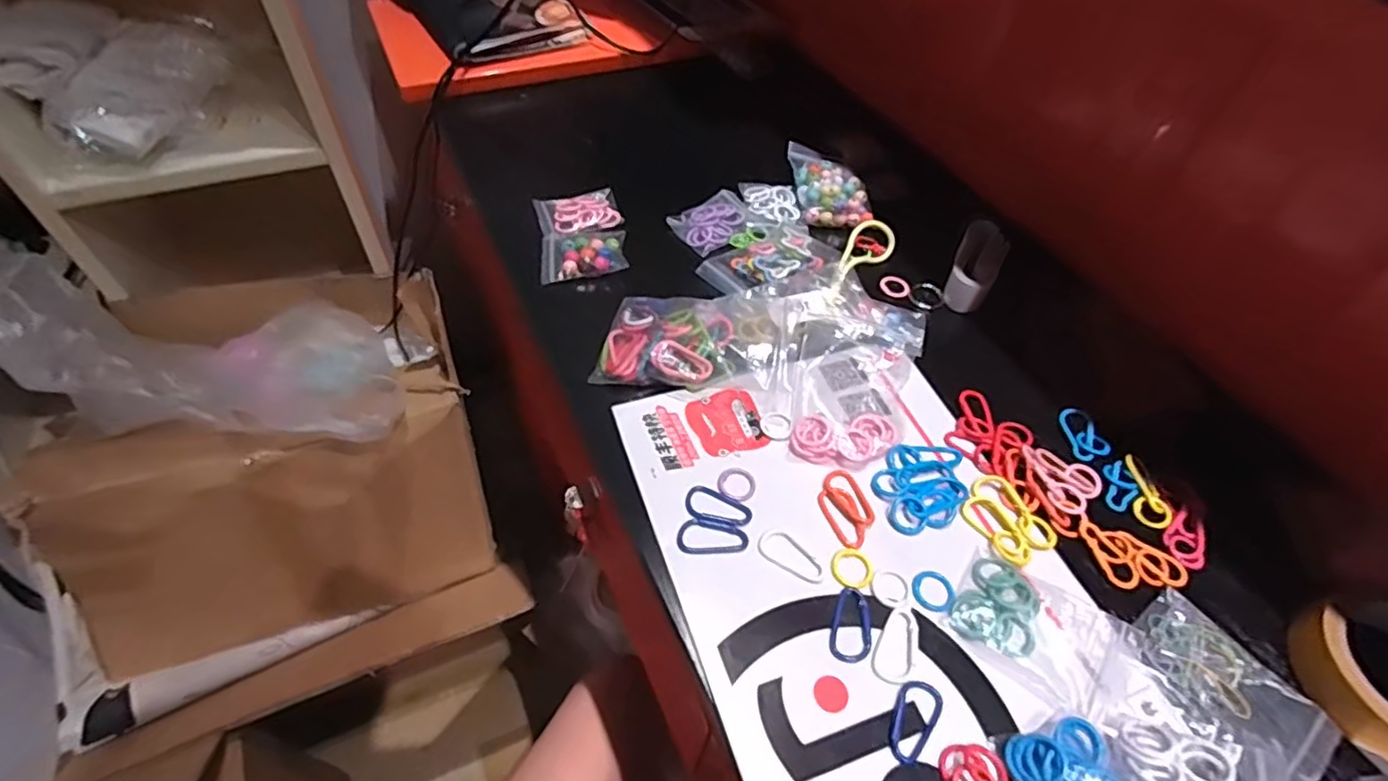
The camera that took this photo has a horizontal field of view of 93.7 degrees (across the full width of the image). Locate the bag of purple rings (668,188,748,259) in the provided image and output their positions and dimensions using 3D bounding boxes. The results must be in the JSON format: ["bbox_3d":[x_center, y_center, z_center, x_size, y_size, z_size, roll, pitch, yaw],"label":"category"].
[{"bbox_3d":[0.019,-0.160,0.615,0.077,0.007,0.055,-33,60,-25],"label":"bag of purple rings"}]

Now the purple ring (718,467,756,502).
[{"bbox_3d":[0.030,0.063,0.442,0.026,0.004,0.026,1,52,-2],"label":"purple ring"}]

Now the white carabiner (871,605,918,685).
[{"bbox_3d":[0.121,0.148,0.380,0.023,0.004,0.047,29,56,19],"label":"white carabiner"}]

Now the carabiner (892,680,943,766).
[{"bbox_3d":[0.120,0.180,0.354,0.023,0.004,0.044,26,55,17],"label":"carabiner"}]

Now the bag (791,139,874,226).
[{"bbox_3d":[0.133,-0.203,0.644,0.061,0.021,0.106,-5,52,-7],"label":"bag"}]

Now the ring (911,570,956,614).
[{"bbox_3d":[0.148,0.123,0.401,0.025,0.004,0.025,1,52,-2],"label":"ring"}]

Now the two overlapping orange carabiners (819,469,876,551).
[{"bbox_3d":[0.102,0.077,0.433,0.032,0.004,0.054,-17,54,-15],"label":"two overlapping orange carabiners"}]

